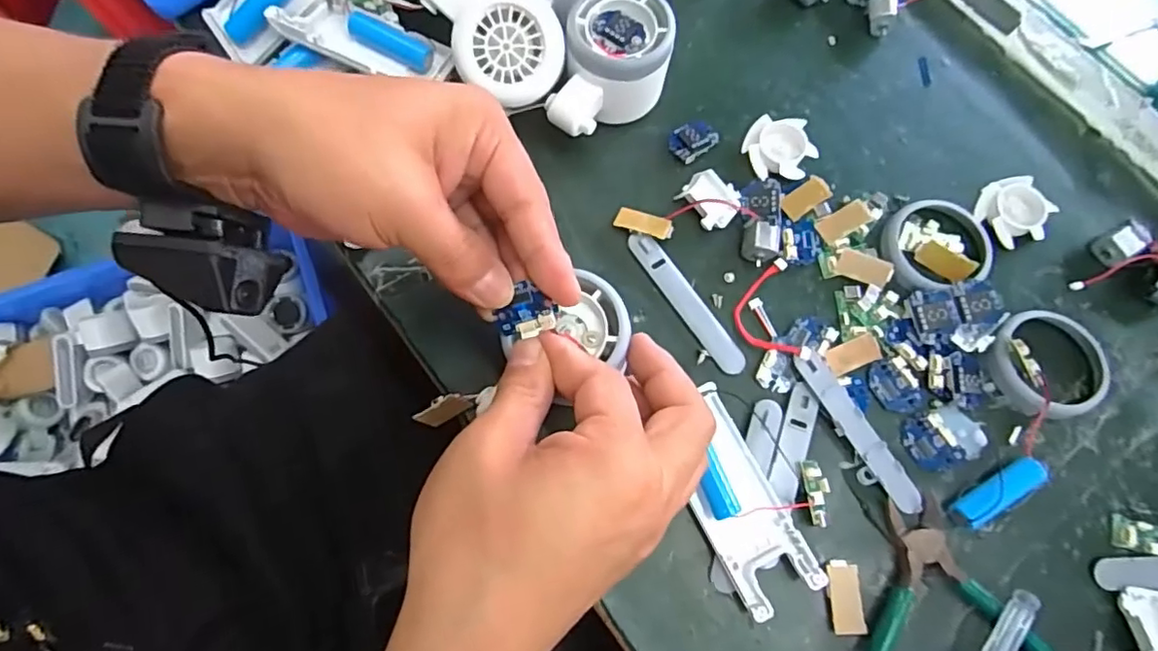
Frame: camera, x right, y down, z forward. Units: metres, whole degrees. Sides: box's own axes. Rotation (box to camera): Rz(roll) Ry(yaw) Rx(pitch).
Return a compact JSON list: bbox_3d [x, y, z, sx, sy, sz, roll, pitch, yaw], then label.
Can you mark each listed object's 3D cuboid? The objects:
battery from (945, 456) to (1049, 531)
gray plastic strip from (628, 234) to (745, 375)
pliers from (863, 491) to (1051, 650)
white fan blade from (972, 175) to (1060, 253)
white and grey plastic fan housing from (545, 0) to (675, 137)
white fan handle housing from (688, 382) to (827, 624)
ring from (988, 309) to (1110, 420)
[{"bbox_3d":[0.207,0.083,0.293,0.050,0.016,0.014,-27,75,-8],"label":"battery"},{"bbox_3d":[0.060,-0.014,0.327,0.017,0.006,0.092,-34,76,-10],"label":"gray plastic strip"},{"bbox_3d":[0.161,0.138,0.277,0.109,0.012,0.097,-15,74,-5],"label":"pliers"},{"bbox_3d":[0.253,-0.067,0.346,0.038,0.013,0.038,0,73,0],"label":"white fan blade"},{"bbox_3d":[0.020,-0.142,0.339,0.057,0.055,0.078,14,74,4],"label":"white and grey plastic fan housing"},{"bbox_3d":[0.075,0.084,0.290,0.039,0.017,0.101,-26,75,-8],"label":"white fan handle housing"},{"bbox_3d":[0.247,0.020,0.313,0.055,0.017,0.055,0,73,0],"label":"ring"}]

